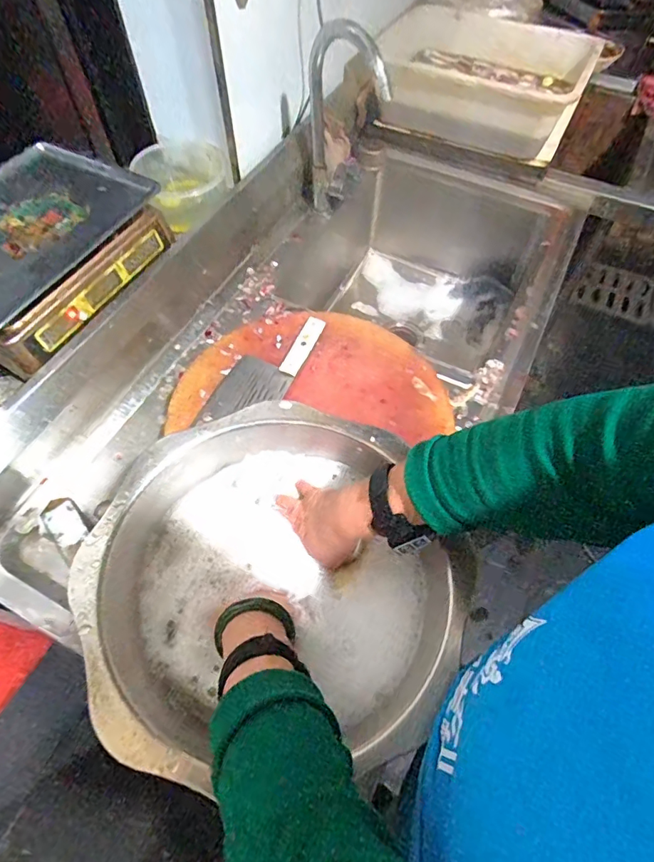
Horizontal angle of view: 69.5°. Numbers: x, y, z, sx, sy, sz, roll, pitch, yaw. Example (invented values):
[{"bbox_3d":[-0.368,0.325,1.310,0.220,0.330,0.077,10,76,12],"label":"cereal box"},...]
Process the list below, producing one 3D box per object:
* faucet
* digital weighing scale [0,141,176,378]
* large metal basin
[{"bbox_3d":[0.028,-0.515,0.845,0.059,0.334,0.198,-21,62,-13],"label":"faucet"},{"bbox_3d":[-0.453,-0.283,0.722,0.328,0.085,0.328,24,62,12],"label":"digital weighing scale"},{"bbox_3d":[-0.055,0.148,0.503,0.363,0.079,0.364,0,59,-1],"label":"large metal basin"}]

